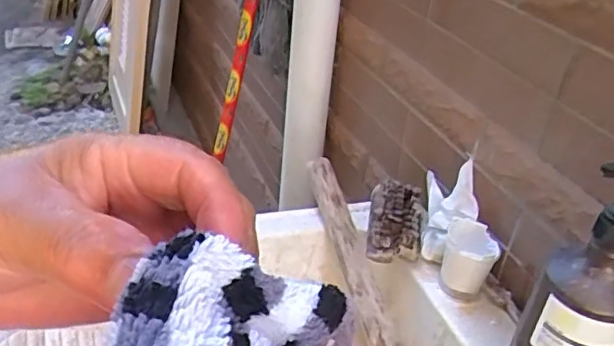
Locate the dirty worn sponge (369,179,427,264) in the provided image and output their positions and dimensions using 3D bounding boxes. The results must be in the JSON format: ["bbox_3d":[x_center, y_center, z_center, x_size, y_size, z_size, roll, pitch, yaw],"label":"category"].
[{"bbox_3d":[0.115,0.057,0.755,0.070,0.034,0.133,9,32,5],"label":"dirty worn sponge"}]

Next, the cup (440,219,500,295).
[{"bbox_3d":[0.184,0.098,0.678,0.058,0.058,0.059,14,33,13],"label":"cup"}]

